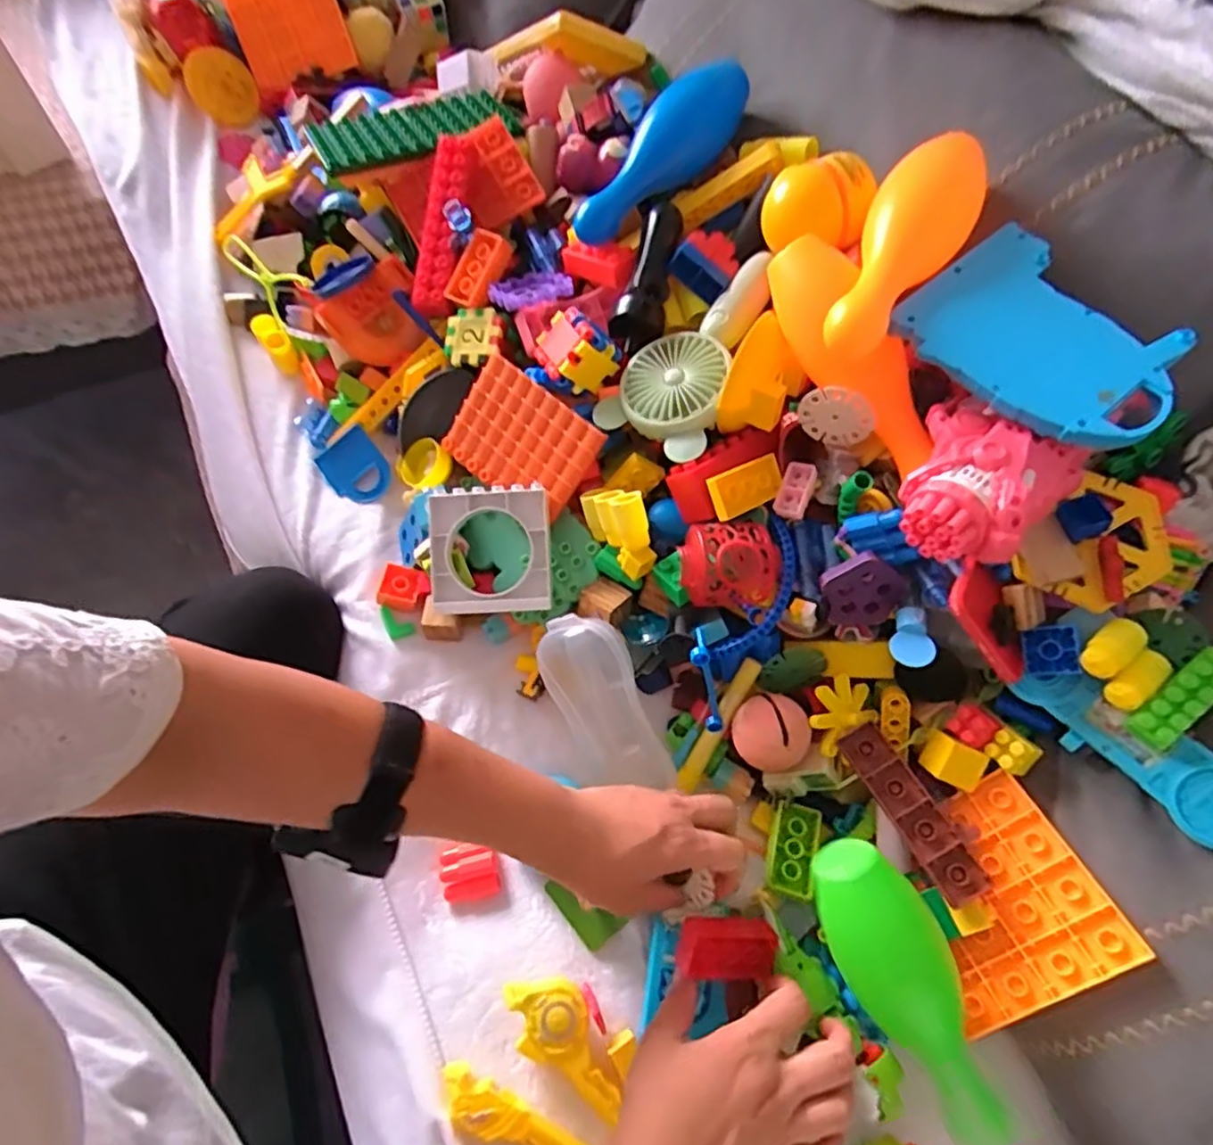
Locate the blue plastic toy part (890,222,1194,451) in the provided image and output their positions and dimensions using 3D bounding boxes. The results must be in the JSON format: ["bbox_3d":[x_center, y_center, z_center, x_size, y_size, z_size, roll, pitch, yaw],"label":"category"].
[{"bbox_3d":[0.265,-0.146,0.407,0.150,0.022,0.123,41,70,14],"label":"blue plastic toy part"}]

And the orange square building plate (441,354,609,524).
[{"bbox_3d":[-0.070,-0.107,0.550,0.122,0.008,0.090,39,105,16],"label":"orange square building plate"}]

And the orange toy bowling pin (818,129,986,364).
[{"bbox_3d":[0.195,-0.212,0.440,0.065,0.051,0.182,29,67,10],"label":"orange toy bowling pin"}]

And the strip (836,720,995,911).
[{"bbox_3d":[0.212,0.166,0.471,0.034,0.015,0.124,-34,65,11],"label":"strip"}]

